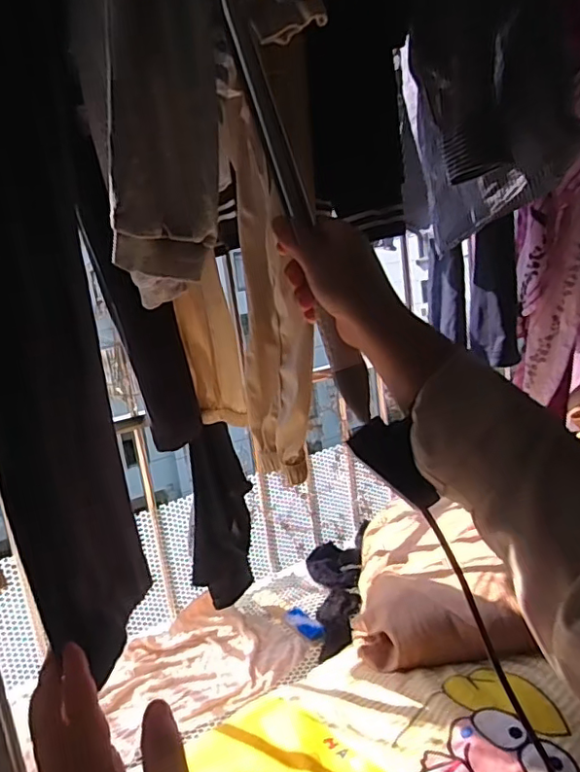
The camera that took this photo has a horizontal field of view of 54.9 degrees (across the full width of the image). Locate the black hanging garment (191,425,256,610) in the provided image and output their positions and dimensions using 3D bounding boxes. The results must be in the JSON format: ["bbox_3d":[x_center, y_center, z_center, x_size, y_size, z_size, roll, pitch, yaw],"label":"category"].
[{"bbox_3d":[-0.124,0.242,1.008,0.132,0.360,0.059,-11,11,-34],"label":"black hanging garment"}]

